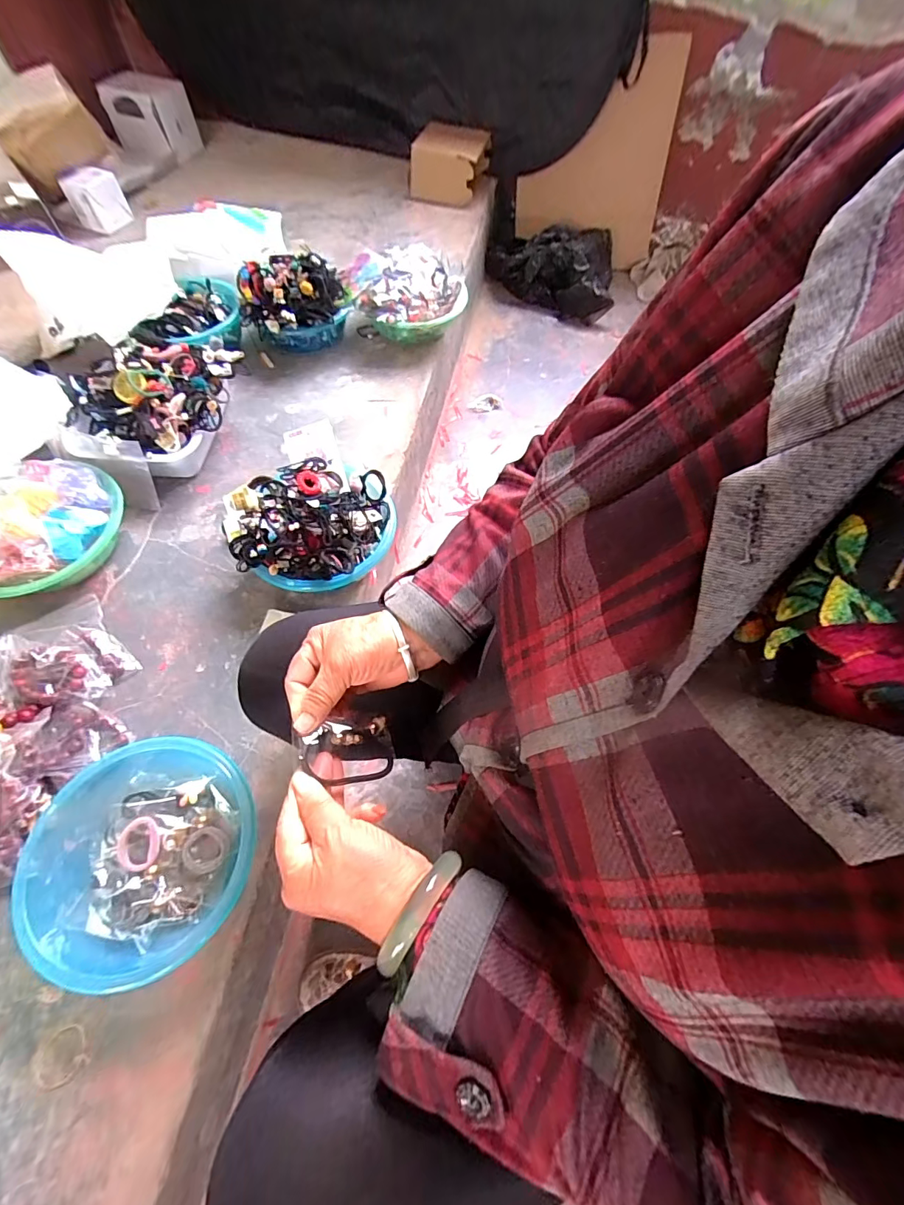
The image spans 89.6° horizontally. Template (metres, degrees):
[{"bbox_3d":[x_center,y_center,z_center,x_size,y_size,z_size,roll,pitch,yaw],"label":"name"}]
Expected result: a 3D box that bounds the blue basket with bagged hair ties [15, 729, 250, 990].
[{"bbox_3d":[-0.336,0.275,0.498,0.226,0.074,0.224,1,62,-1],"label":"blue basket with bagged hair ties"}]

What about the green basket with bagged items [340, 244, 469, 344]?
[{"bbox_3d":[-0.100,-0.652,0.987,0.248,0.124,0.181,-16,64,-10],"label":"green basket with bagged items"}]

